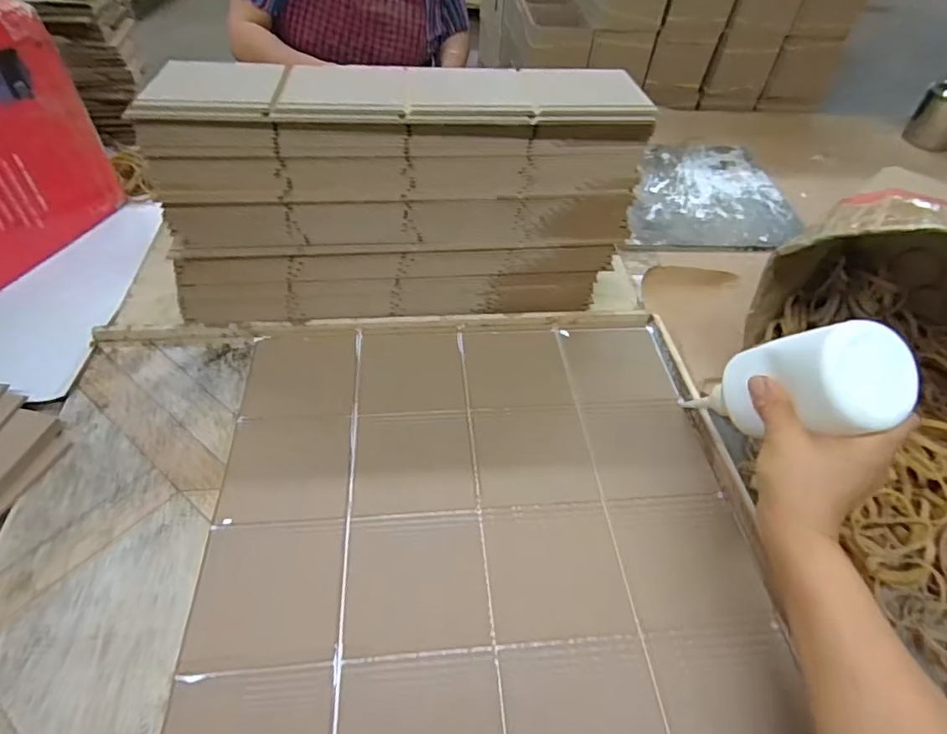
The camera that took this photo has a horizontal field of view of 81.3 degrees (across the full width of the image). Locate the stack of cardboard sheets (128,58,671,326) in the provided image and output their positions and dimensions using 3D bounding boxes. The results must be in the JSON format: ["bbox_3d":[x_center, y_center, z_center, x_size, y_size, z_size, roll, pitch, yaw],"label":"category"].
[{"bbox_3d":[-0.071,-0.166,0.569,0.447,0.253,0.117,-1,49,-5],"label":"stack of cardboard sheets"}]

